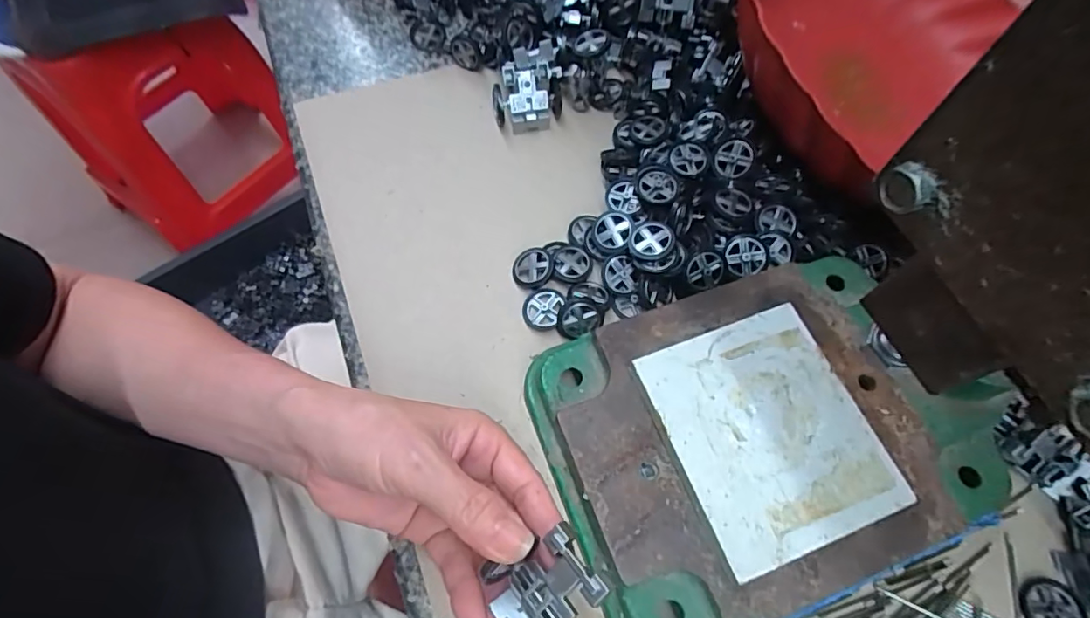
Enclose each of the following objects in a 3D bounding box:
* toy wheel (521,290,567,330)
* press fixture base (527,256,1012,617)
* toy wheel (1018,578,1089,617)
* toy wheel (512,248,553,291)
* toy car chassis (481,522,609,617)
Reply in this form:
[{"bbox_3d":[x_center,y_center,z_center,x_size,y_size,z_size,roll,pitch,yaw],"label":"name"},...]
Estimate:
[{"bbox_3d":[-0.002,-0.001,0.329,0.024,0.004,0.027,21,66,8],"label":"toy wheel"},{"bbox_3d":[0.118,0.062,0.275,0.223,0.046,0.160,-17,66,-9],"label":"press fixture base"},{"bbox_3d":[0.255,0.151,0.266,0.030,0.004,0.027,7,65,2],"label":"toy wheel"},{"bbox_3d":[-0.008,-0.026,0.338,0.024,0.007,0.027,9,65,3],"label":"toy wheel"},{"bbox_3d":[0.001,0.115,0.212,0.041,0.019,0.041,-34,69,-12],"label":"toy car chassis"}]

